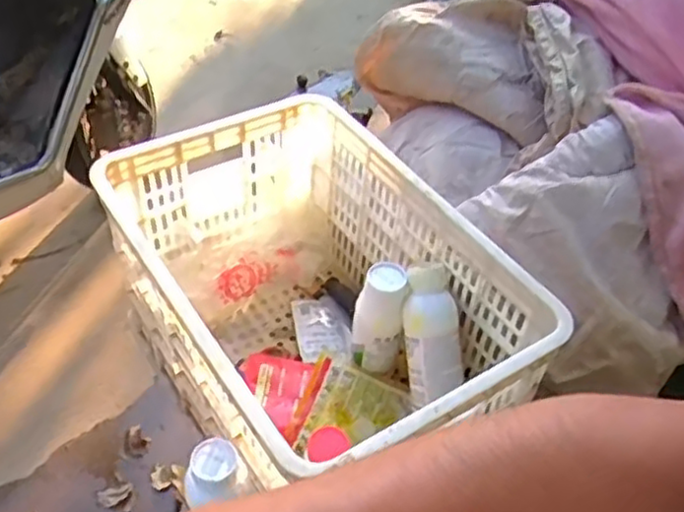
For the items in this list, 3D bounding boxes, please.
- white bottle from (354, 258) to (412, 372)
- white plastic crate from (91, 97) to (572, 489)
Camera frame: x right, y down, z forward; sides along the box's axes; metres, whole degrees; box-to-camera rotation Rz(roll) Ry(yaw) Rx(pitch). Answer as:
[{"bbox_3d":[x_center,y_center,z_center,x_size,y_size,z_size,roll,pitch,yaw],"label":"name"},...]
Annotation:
[{"bbox_3d":[0.048,0.085,0.961,0.062,0.161,0.060,4,44,-2],"label":"white bottle"},{"bbox_3d":[-0.043,0.077,0.917,0.348,0.288,0.519,-22,51,-26],"label":"white plastic crate"}]

